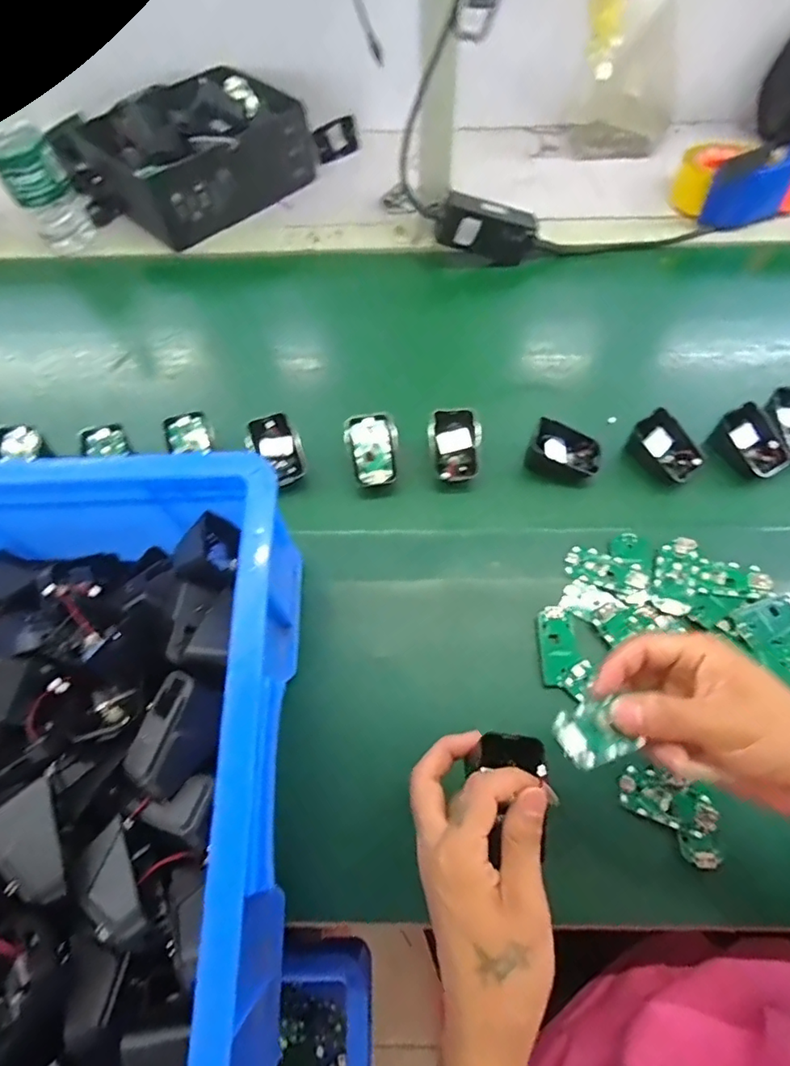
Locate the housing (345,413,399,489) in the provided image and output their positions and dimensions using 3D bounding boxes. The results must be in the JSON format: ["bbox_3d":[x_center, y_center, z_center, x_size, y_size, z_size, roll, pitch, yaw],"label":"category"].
[{"bbox_3d":[-0.021,-0.080,0.506,0.048,0.023,0.070,-9,64,-3],"label":"housing"}]

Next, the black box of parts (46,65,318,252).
[{"bbox_3d":[-0.266,-0.508,0.710,0.267,0.091,0.208,-40,69,-17],"label":"black box of parts"}]

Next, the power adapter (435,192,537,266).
[{"bbox_3d":[0.106,-0.357,0.632,0.115,0.057,0.028,5,59,-22],"label":"power adapter"}]

